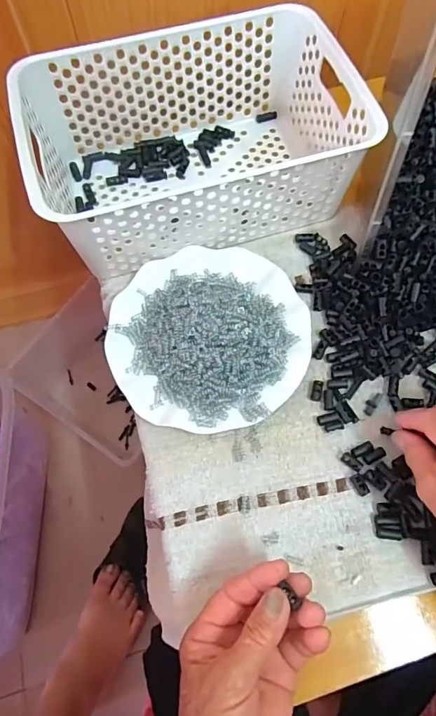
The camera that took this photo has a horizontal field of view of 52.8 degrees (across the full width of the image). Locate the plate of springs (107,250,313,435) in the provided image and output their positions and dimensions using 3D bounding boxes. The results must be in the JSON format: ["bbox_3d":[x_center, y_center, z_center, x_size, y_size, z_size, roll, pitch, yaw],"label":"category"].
[{"bbox_3d":[-0.009,-0.027,0.396,0.179,0.036,0.176,0,68,0],"label":"plate of springs"}]

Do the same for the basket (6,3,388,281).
[{"bbox_3d":[-0.025,-0.214,0.446,0.305,0.114,0.201,-17,69,-7],"label":"basket"}]

